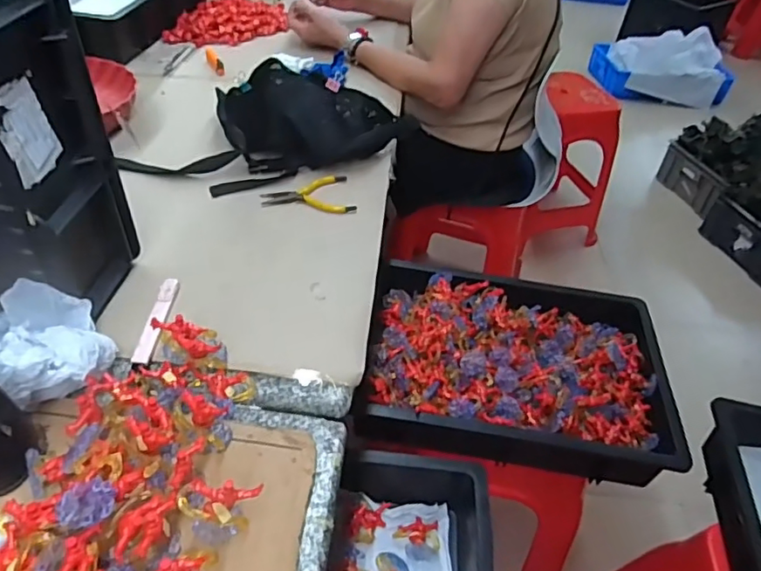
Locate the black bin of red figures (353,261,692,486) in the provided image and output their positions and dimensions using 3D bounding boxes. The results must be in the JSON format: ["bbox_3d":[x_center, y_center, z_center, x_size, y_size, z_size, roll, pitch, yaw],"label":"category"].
[{"bbox_3d":[0.201,0.117,0.846,0.420,0.094,0.314,9,43,3],"label":"black bin of red figures"}]

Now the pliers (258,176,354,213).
[{"bbox_3d":[-0.100,-0.124,0.774,0.121,0.008,0.089,-6,44,-13],"label":"pliers"}]

